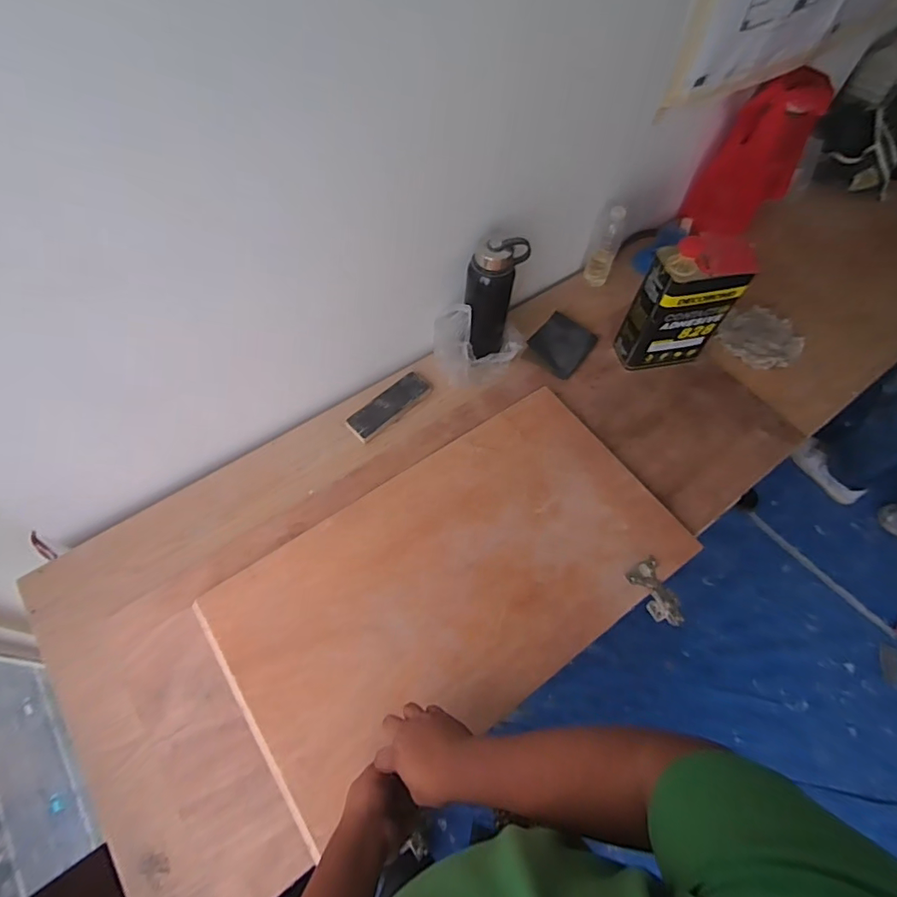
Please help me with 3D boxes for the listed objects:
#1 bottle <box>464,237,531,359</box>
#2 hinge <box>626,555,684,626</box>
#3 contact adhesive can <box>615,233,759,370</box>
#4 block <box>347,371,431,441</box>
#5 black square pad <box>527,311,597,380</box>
[{"bbox_3d":[0.082,-0.272,0.970,0.106,0.251,0.075,6,61,1],"label":"bottle"},{"bbox_3d":[0.343,0.238,0.832,0.056,0.025,0.104,-27,66,-16],"label":"hinge"},{"bbox_3d":[0.449,-0.269,0.981,0.181,0.259,0.089,-9,62,-7],"label":"contact adhesive can"},{"bbox_3d":[-0.116,-0.089,1.002,0.060,0.010,0.189,40,67,18],"label":"block"},{"bbox_3d":[0.243,-0.226,1.087,0.112,0.013,0.134,39,67,8],"label":"black square pad"}]

